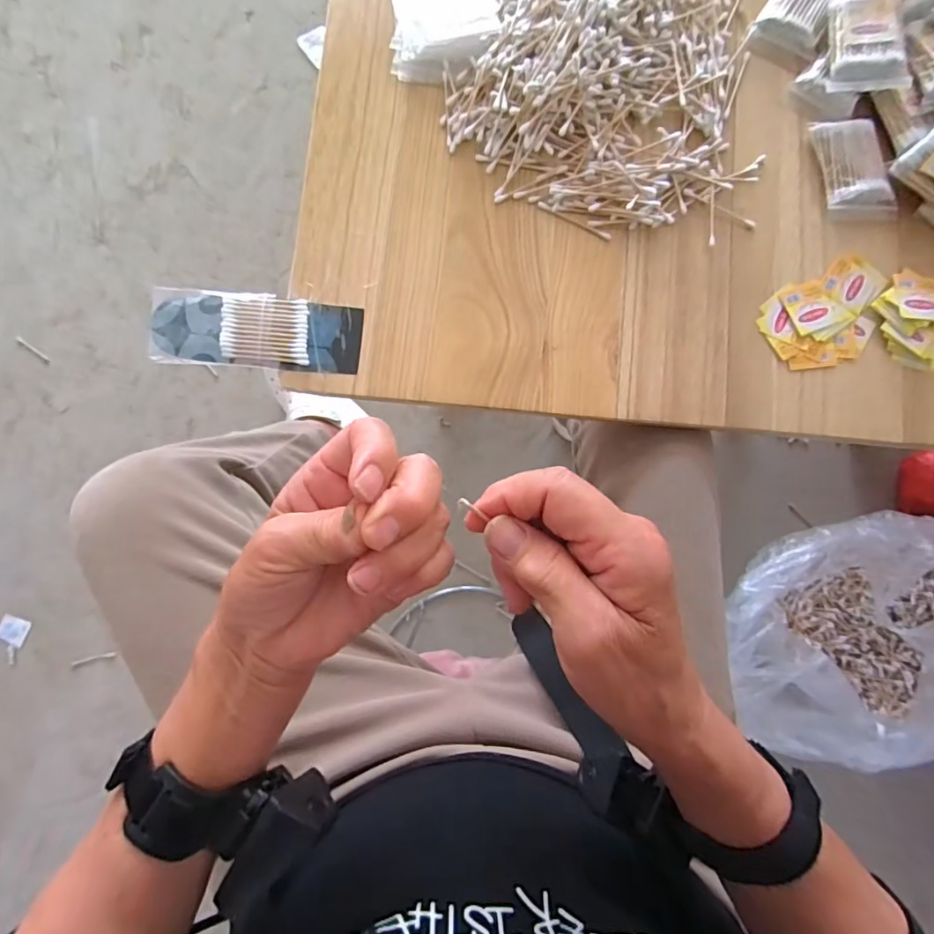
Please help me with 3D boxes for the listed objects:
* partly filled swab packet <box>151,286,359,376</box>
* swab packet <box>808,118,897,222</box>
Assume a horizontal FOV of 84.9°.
[{"bbox_3d":[-0.182,-0.118,0.439,0.177,0.011,0.064,3,83,-1],"label":"partly filled swab packet"},{"bbox_3d":[0.346,-0.266,0.457,0.059,0.019,0.092,-8,84,-2],"label":"swab packet"}]

